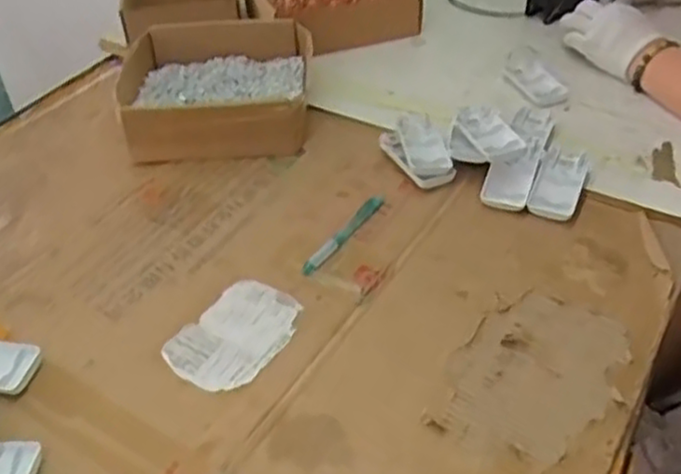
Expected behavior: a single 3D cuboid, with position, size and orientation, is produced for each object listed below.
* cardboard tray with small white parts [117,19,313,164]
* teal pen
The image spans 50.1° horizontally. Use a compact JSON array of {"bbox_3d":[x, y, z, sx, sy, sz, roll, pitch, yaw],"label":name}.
[{"bbox_3d":[-0.146,-0.174,0.862,0.215,0.064,0.200,-4,43,-1],"label":"cardboard tray with small white parts"},{"bbox_3d":[0.005,-0.004,0.715,0.015,0.010,0.126,27,51,28],"label":"teal pen"}]

